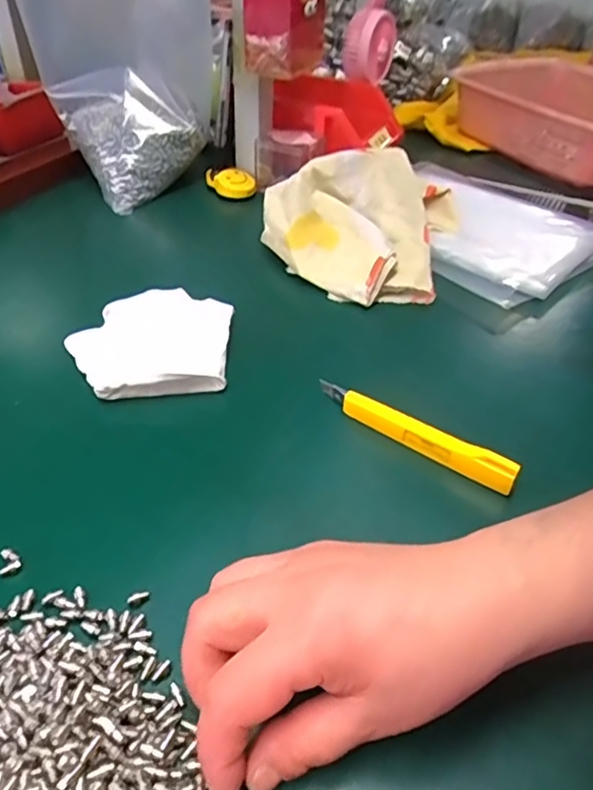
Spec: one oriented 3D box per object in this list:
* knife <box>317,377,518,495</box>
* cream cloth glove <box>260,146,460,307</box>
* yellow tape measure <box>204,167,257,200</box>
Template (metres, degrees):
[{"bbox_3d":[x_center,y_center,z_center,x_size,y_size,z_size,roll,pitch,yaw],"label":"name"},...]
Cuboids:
[{"bbox_3d":[0.070,0.021,0.359,0.132,0.021,0.012,28,47,25],"label":"knife"},{"bbox_3d":[0.055,-0.155,0.517,0.170,0.072,0.166,9,42,6],"label":"cream cloth glove"},{"bbox_3d":[-0.071,-0.227,0.633,0.051,0.020,0.041,1,67,-12],"label":"yellow tape measure"}]

